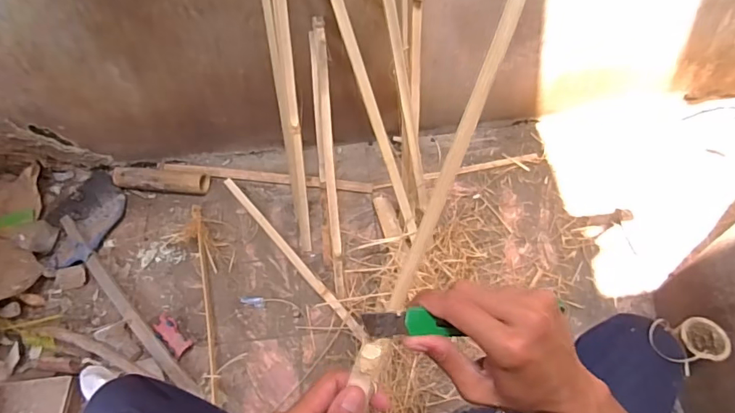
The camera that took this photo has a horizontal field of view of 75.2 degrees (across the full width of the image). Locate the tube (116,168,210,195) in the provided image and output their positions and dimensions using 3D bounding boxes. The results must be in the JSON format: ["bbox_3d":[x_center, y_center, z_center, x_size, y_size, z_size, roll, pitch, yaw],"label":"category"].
[{"bbox_3d":[-0.556,-0.069,1.281,0.254,0.048,0.057,3,57,4],"label":"tube"}]

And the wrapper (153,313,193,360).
[{"bbox_3d":[-0.436,0.285,1.064,0.111,0.015,0.044,37,65,23],"label":"wrapper"}]

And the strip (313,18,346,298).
[{"bbox_3d":[-0.083,-0.099,1.067,0.024,0.028,0.610,-4,96,0],"label":"strip"}]

